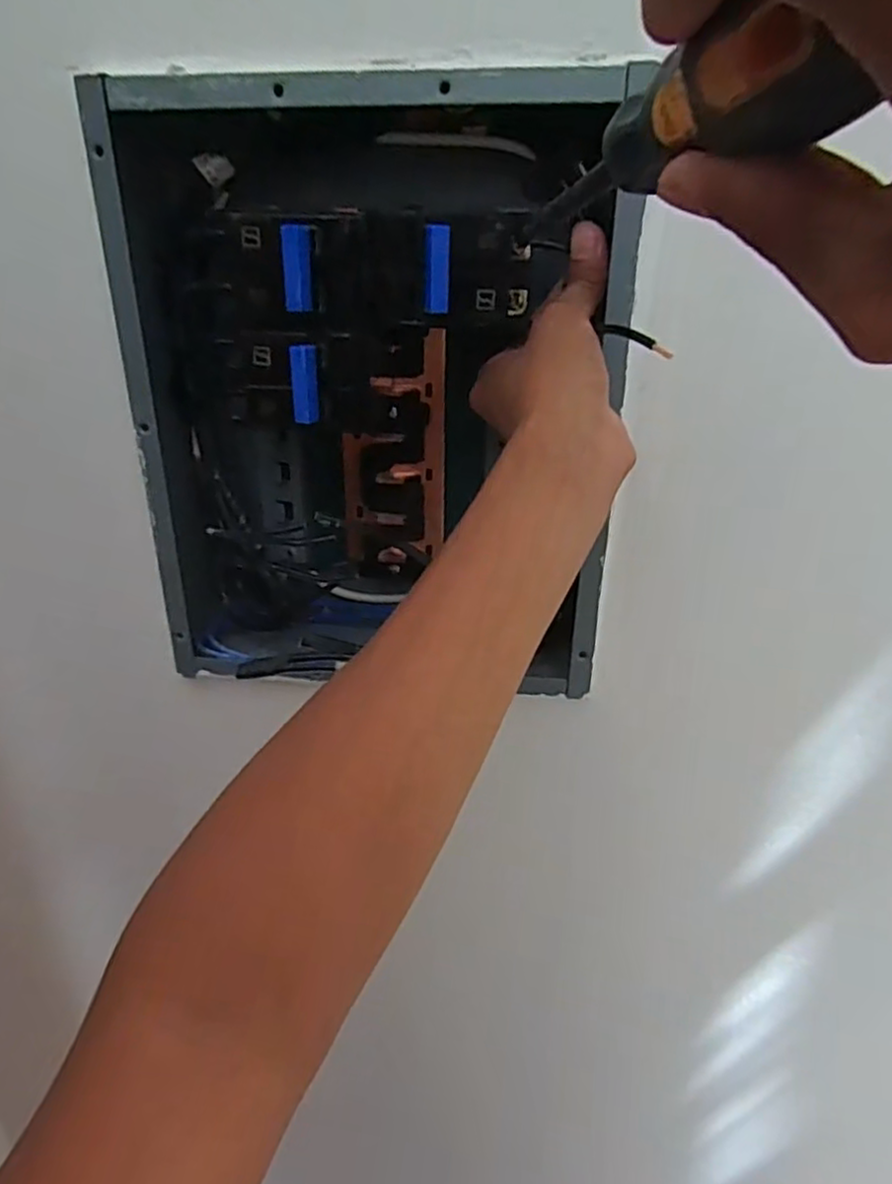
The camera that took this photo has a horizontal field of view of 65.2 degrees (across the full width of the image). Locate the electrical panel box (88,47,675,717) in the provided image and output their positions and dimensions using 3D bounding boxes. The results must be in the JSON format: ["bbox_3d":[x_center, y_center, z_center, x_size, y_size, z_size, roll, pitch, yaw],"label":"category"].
[{"bbox_3d":[-0.037,-0.097,0.379,0.245,0.294,0.083,2,26,4],"label":"electrical panel box"}]

